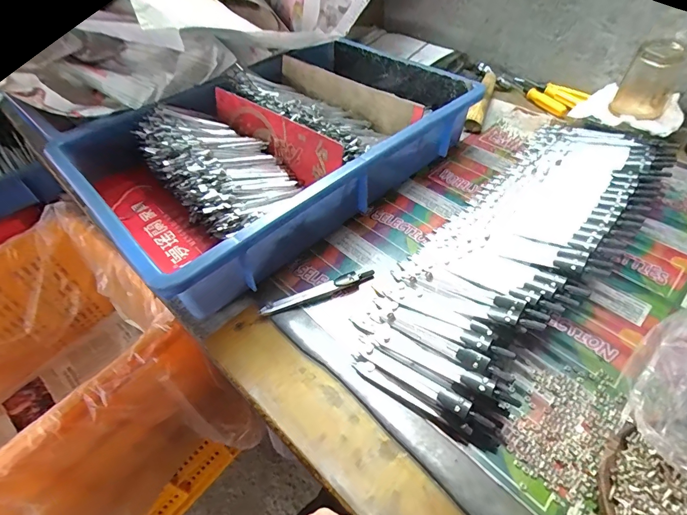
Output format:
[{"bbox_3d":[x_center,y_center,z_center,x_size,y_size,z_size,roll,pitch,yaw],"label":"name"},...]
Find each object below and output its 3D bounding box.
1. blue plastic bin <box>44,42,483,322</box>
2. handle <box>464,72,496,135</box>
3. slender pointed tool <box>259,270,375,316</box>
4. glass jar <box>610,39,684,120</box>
[{"bbox_3d":[-0.076,-0.142,0.461,0.410,0.087,0.290,-37,56,-25],"label":"blue plastic bin"},{"bbox_3d":[0.203,-0.227,0.557,0.023,0.029,0.132,17,52,18],"label":"handle"},{"bbox_3d":[-0.023,0.031,0.357,0.112,0.010,0.012,-21,50,-14],"label":"slender pointed tool"},{"bbox_3d":[0.381,-0.219,0.474,0.060,0.074,0.051,28,56,26],"label":"glass jar"}]

